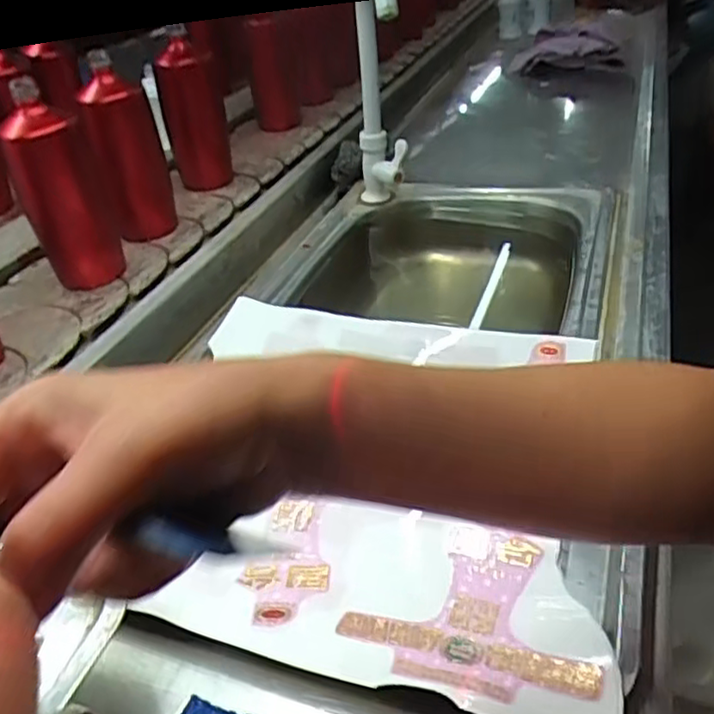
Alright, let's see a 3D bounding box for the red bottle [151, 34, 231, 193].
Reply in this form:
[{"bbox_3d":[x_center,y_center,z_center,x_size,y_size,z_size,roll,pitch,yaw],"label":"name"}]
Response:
[{"bbox_3d":[-0.227,-0.337,0.964,0.084,0.176,0.065,-11,36,-7],"label":"red bottle"}]

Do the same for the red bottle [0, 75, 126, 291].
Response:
[{"bbox_3d":[-0.316,-0.177,0.727,0.083,0.189,0.076,-17,37,-15],"label":"red bottle"}]

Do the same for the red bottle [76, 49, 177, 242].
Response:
[{"bbox_3d":[-0.271,-0.245,0.812,0.066,0.199,0.085,-11,36,-7],"label":"red bottle"}]

